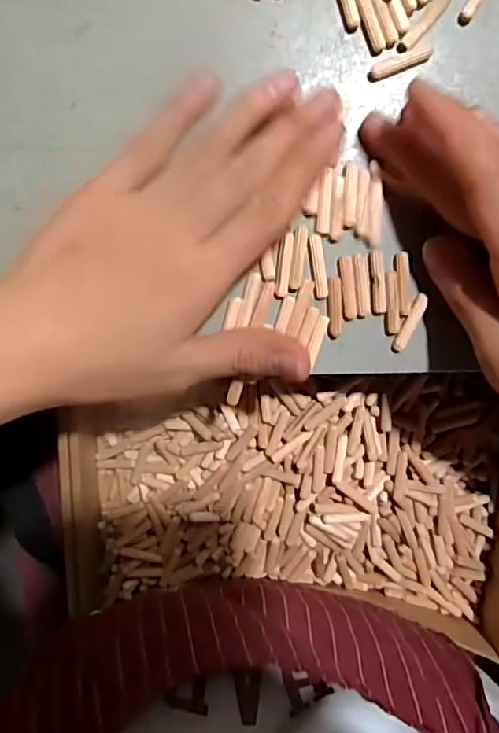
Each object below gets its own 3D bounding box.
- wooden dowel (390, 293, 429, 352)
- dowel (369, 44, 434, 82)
[{"bbox_3d":[0.077,-0.021,0.271,0.006,0.004,0.029,26,97,-5],"label":"wooden dowel"},{"bbox_3d":[0.068,-0.137,0.256,0.031,0.004,0.007,-21,98,2],"label":"dowel"}]

